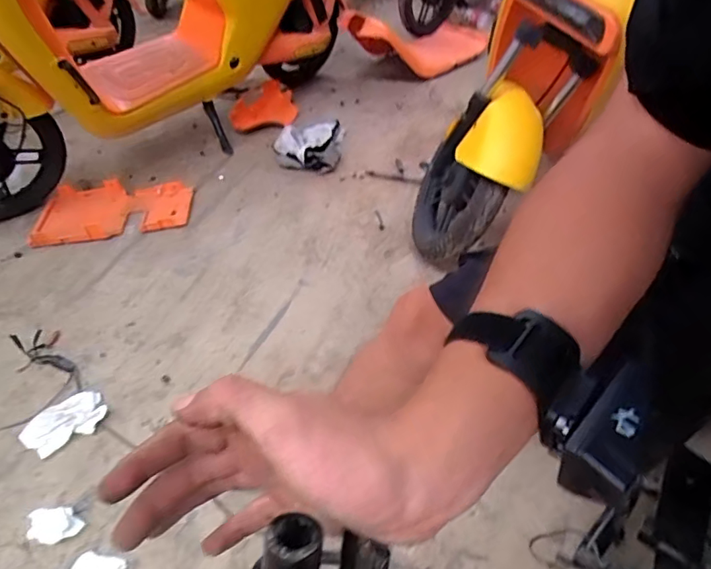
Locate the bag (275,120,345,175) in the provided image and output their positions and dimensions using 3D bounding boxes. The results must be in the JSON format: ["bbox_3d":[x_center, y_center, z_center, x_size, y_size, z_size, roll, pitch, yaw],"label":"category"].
[{"bbox_3d":[-0.143,-0.483,1.688,0.210,0.063,0.318,5,45,7],"label":"bag"}]

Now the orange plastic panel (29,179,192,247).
[{"bbox_3d":[-0.685,-0.223,1.448,0.417,0.044,0.246,-10,45,-8],"label":"orange plastic panel"}]

